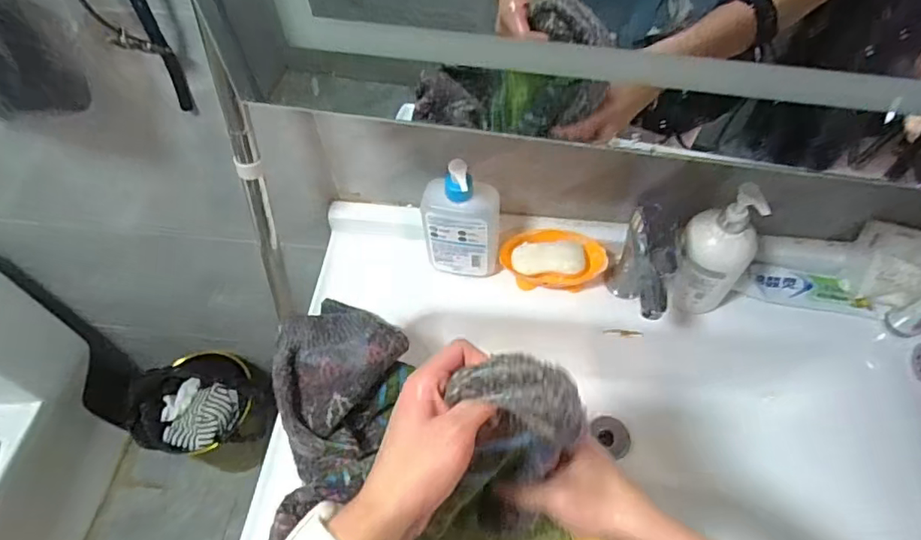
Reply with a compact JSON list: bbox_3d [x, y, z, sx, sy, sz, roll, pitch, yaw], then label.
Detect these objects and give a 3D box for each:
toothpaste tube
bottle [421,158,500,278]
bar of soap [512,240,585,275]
[{"bbox_3d":[0.436,0.025,0.698,0.168,0.024,0.044,12,59,8],"label":"toothpaste tube"},{"bbox_3d":[0.002,-0.055,0.670,0.090,0.164,0.040,9,58,7],"label":"bottle"},{"bbox_3d":[0.111,-0.013,0.707,0.088,0.016,0.047,1,58,2],"label":"bar of soap"}]

